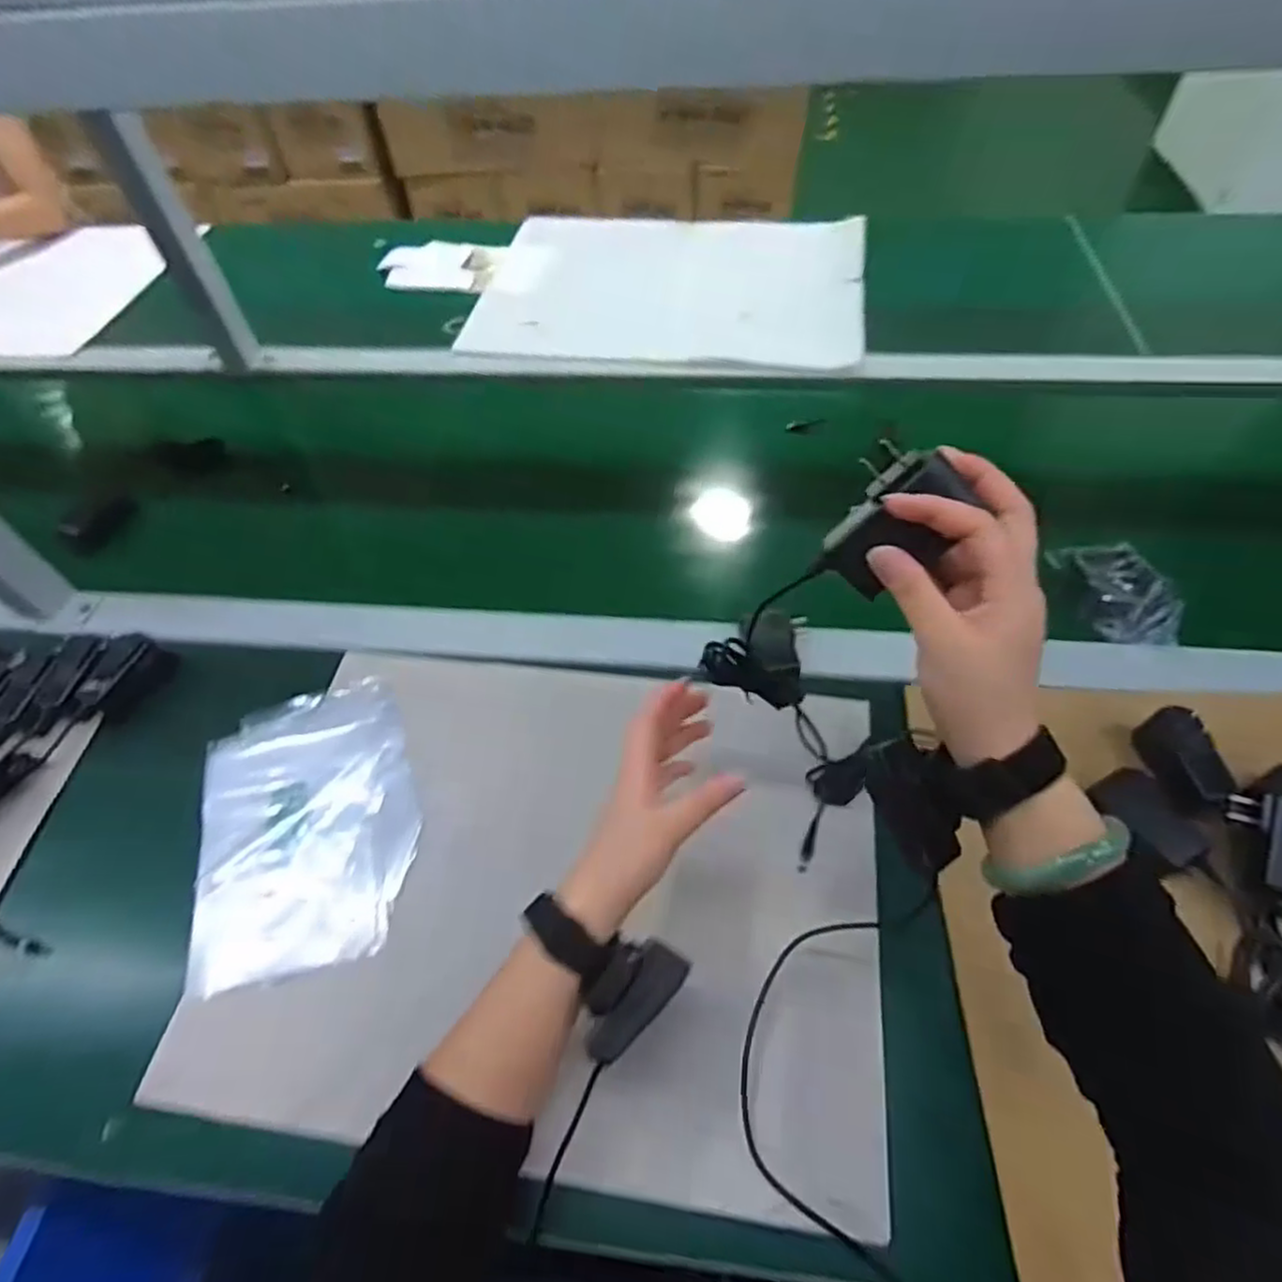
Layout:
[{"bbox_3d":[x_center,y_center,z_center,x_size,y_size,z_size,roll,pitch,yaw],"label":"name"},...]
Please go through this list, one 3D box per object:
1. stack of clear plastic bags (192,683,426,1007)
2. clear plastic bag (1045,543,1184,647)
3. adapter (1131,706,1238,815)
[{"bbox_3d":[-0.265,0.140,0.566,0.164,0.023,0.234,-14,54,-6],"label":"stack of clear plastic bags"},{"bbox_3d":[0.438,-0.052,0.648,0.058,0.045,0.124,-3,53,2],"label":"clear plastic bag"},{"bbox_3d":[0.402,0.088,0.522,0.026,0.047,0.078,-11,54,-4],"label":"adapter"}]

